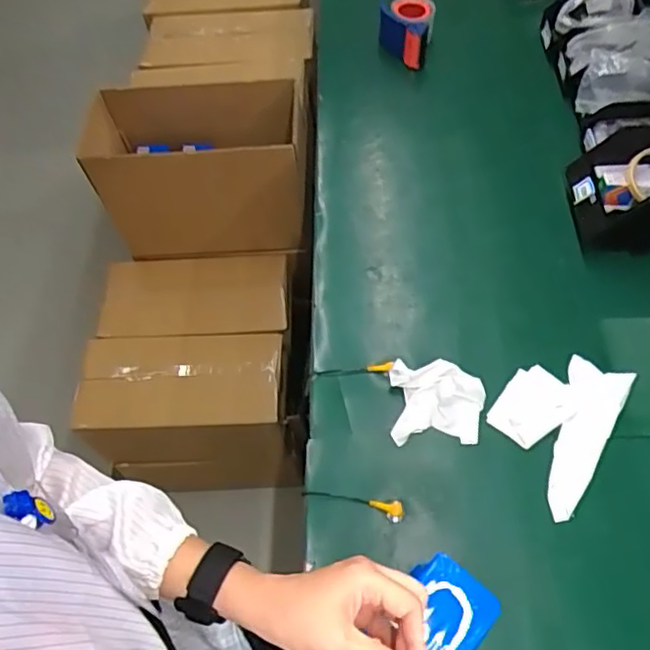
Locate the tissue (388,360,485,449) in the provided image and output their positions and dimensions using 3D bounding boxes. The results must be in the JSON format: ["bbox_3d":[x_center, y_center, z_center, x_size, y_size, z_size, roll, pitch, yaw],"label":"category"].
[{"bbox_3d":[0.146,0.099,0.792,0.116,0.031,0.104,-2,59,2],"label":"tissue"}]

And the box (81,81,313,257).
[{"bbox_3d":[-0.271,-0.329,1.338,0.467,0.309,0.229,1,59,6],"label":"box"}]

